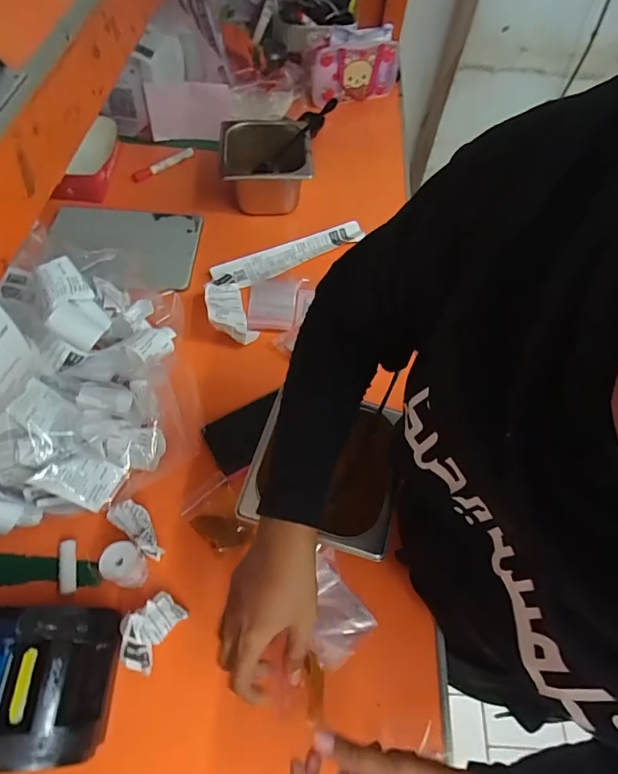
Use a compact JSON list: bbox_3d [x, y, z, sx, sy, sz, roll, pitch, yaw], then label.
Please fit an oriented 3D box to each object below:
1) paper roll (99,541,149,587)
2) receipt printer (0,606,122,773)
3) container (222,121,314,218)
[{"bbox_3d":[-0.202,0.198,0.503,0.045,0.047,0.039,21,60,9],"label":"paper roll"},{"bbox_3d":[-0.275,0.277,0.425,0.162,0.104,0.122,0,59,-3],"label":"receipt printer"},{"bbox_3d":[-0.079,-0.408,0.855,0.155,0.101,0.176,-3,58,-7],"label":"container"}]

